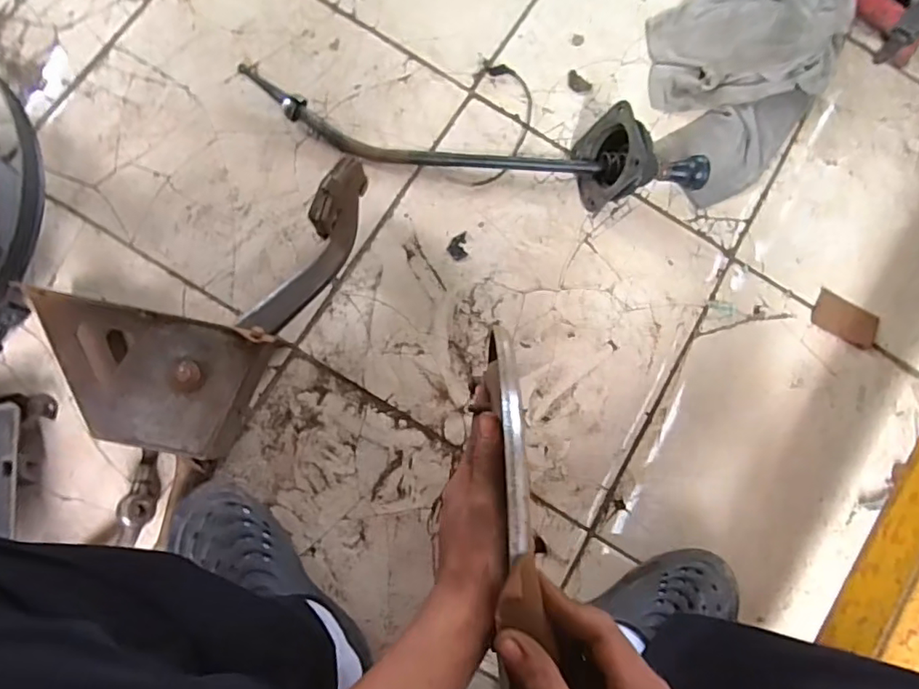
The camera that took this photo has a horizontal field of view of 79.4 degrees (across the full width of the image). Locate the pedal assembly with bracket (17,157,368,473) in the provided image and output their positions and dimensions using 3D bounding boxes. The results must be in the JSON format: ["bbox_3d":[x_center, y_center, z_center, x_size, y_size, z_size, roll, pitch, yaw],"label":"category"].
[{"bbox_3d":[-0.271,-0.068,0.600,0.221,0.102,0.367,30,78,0],"label":"pedal assembly with bracket"}]

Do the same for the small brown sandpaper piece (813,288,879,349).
[{"bbox_3d":[0.509,-0.032,0.726,0.086,0.009,0.051,28,81,-2],"label":"small brown sandpaper piece"}]

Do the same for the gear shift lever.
[{"bbox_3d":[0.028,-0.252,0.668,0.582,0.092,0.110,7,82,-5],"label":"gear shift lever"}]

